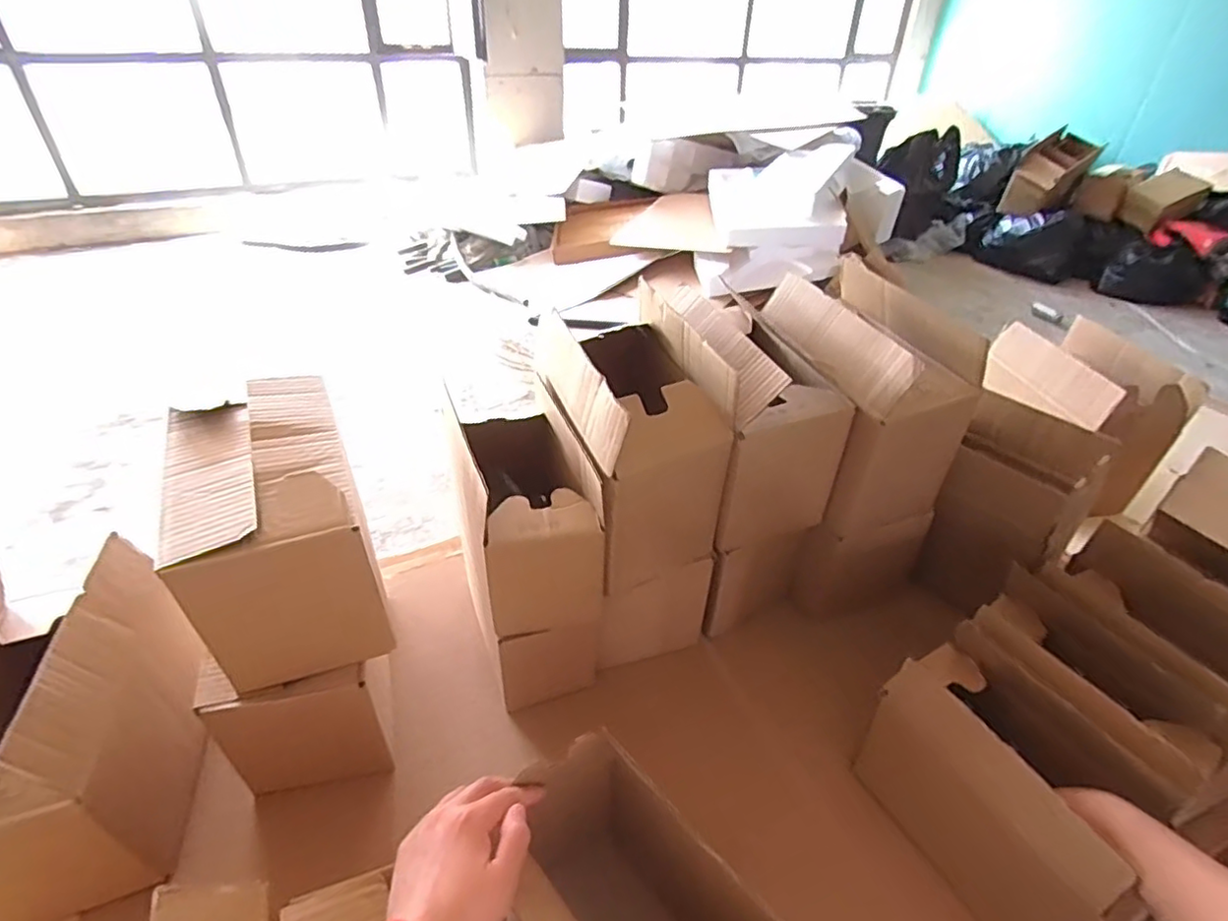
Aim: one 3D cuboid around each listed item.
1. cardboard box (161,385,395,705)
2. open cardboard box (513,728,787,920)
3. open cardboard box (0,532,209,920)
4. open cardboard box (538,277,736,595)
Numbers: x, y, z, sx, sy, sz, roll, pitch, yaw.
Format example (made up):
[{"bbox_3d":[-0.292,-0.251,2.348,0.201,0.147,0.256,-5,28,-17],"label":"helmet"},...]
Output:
[{"bbox_3d":[-0.294,0.061,0.555,0.136,0.167,0.212,-15,40,-22],"label":"cardboard box"},{"bbox_3d":[0.011,0.338,0.441,0.125,0.186,0.218,-27,46,-34],"label":"open cardboard box"},{"bbox_3d":[-0.457,0.236,0.541,0.167,0.224,0.213,-7,38,-13],"label":"open cardboard box"},{"bbox_3d":[0.019,-0.018,0.635,0.158,0.220,0.212,-10,38,-16],"label":"open cardboard box"}]

